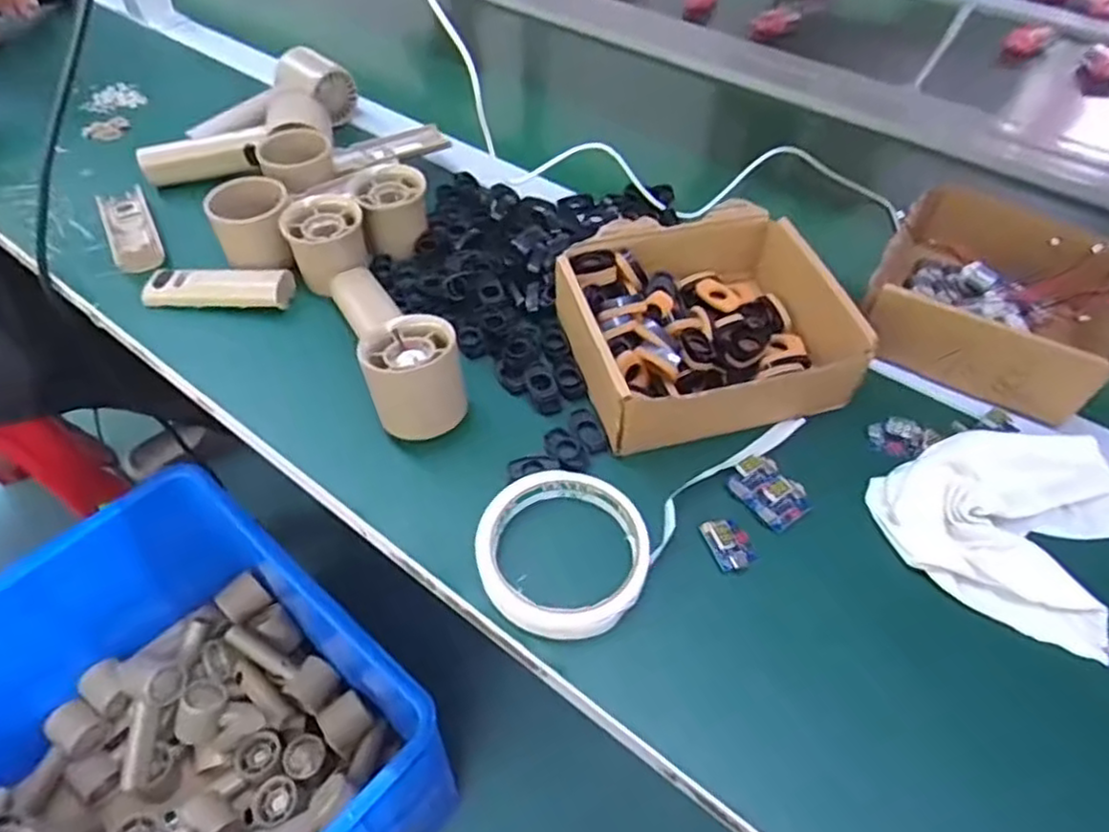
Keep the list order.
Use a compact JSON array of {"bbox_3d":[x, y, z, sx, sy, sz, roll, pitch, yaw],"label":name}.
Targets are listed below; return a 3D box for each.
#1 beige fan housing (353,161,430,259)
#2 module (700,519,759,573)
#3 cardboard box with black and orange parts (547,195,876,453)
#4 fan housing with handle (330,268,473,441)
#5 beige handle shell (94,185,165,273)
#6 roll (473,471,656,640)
[{"bbox_3d":[-0.127,-0.163,0.547,0.056,0.046,0.055,-9,51,-9],"label":"beige fan housing"},{"bbox_3d":[0.100,0.072,0.394,0.023,0.007,0.030,-17,63,-13],"label":"module"},{"bbox_3d":[0.099,-0.064,0.471,0.178,0.061,0.163,-9,51,-10],"label":"cardboard box with black and orange parts"},{"bbox_3d":[-0.108,-0.061,0.465,0.059,0.055,0.156,-18,53,-16],"label":"fan housing with handle"},{"bbox_3d":[-0.347,-0.154,0.568,0.037,0.014,0.103,-23,55,-20],"label":"beige handle shell"},{"bbox_3d":[0.005,0.073,0.380,0.090,0.018,0.092,1,50,-1],"label":"roll"}]

